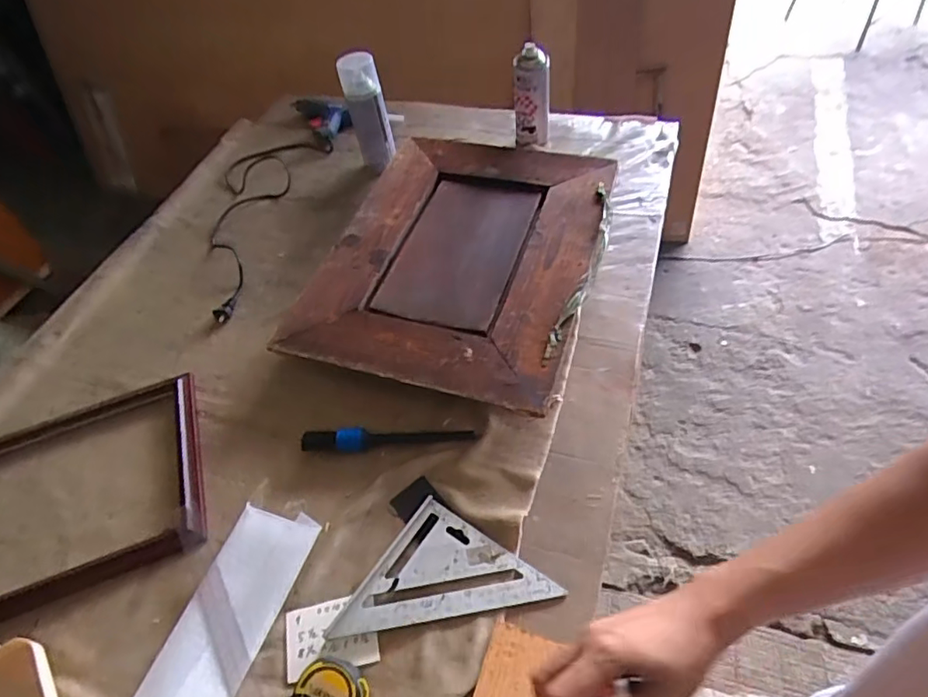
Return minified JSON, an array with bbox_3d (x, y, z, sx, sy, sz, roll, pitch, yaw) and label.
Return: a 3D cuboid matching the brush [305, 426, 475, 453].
[{"bbox_3d":[-0.097,0.113,0.732,0.215,0.026,0.026,-4,51,3],"label":"brush"}]

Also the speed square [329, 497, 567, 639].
[{"bbox_3d":[-0.020,0.272,0.603,0.173,0.016,0.171,27,59,25],"label":"speed square"}]

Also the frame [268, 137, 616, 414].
[{"bbox_3d":[-0.003,-0.154,0.896,0.400,0.063,0.548,10,53,14],"label":"frame"}]

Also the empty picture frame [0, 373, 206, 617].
[{"bbox_3d":[-0.496,0.179,0.723,0.316,0.023,0.276,-20,52,-10],"label":"empty picture frame"}]

